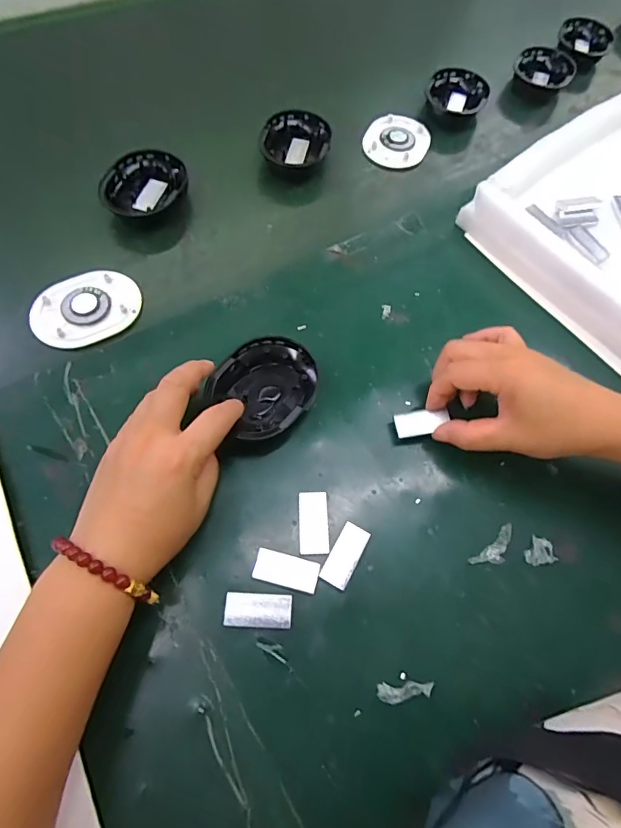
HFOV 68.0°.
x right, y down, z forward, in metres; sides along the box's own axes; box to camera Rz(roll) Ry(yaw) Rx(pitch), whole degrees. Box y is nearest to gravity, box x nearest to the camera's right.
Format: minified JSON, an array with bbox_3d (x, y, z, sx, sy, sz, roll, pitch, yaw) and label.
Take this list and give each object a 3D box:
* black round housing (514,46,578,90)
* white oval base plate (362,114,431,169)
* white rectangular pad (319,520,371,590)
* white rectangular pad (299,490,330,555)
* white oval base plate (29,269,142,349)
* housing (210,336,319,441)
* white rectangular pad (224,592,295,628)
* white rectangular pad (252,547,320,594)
[{"bbox_3d":[0.298,-0.439,0.594,0.073,0.023,0.088,28,66,9],"label":"black round housing"},{"bbox_3d":[0.100,-0.315,0.525,0.074,0.007,0.081,10,65,0],"label":"white oval base plate"},{"bbox_3d":[0.024,0.096,0.314,0.020,0.004,0.042,27,66,8],"label":"white rectangular pad"},{"bbox_3d":[0.003,0.076,0.323,0.020,0.004,0.043,0,65,-4],"label":"white rectangular pad"},{"bbox_3d":[-0.193,-0.092,0.394,0.089,0.007,0.065,-24,69,-14],"label":"white oval base plate"},{"bbox_3d":[-0.033,-0.019,0.356,0.073,0.024,0.085,38,68,15],"label":"housing"},{"bbox_3d":[-0.033,0.126,0.296,0.042,0.004,0.020,4,65,-2],"label":"white rectangular pad"},{"bbox_3d":[-0.016,0.104,0.307,0.043,0.004,0.020,15,65,3],"label":"white rectangular pad"}]

